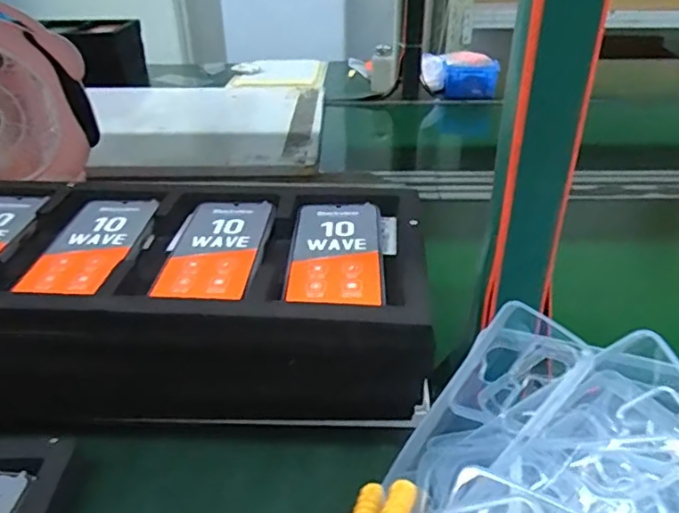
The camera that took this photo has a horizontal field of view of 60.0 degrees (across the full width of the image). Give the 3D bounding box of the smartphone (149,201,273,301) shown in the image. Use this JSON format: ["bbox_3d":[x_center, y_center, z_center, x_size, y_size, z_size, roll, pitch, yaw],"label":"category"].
[{"bbox_3d":[-0.109,-0.008,0.523,0.076,0.008,0.159,1,32,4],"label":"smartphone"}]

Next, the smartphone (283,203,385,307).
[{"bbox_3d":[-0.002,-0.006,0.514,0.075,0.005,0.163,0,32,3],"label":"smartphone"}]

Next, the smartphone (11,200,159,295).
[{"bbox_3d":[-0.222,-0.011,0.533,0.075,0.011,0.154,1,32,3],"label":"smartphone"}]

